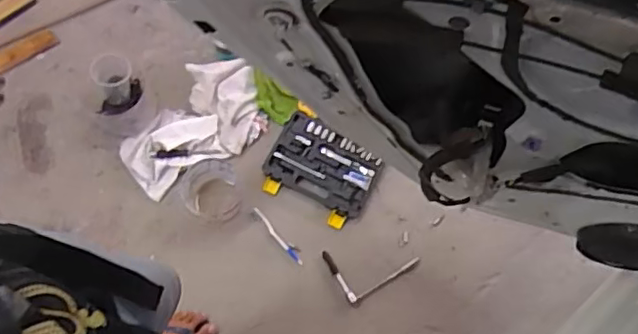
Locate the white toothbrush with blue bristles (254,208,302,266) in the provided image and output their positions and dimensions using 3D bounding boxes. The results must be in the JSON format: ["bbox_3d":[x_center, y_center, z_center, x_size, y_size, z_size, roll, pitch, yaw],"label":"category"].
[{"bbox_3d":[-0.101,0.172,1.477,0.017,0.018,0.176,-39,77,-13],"label":"white toothbrush with blue bristles"}]

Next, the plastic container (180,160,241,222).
[{"bbox_3d":[-0.266,0.059,1.465,0.135,0.073,0.140,1,72,-2],"label":"plastic container"}]

